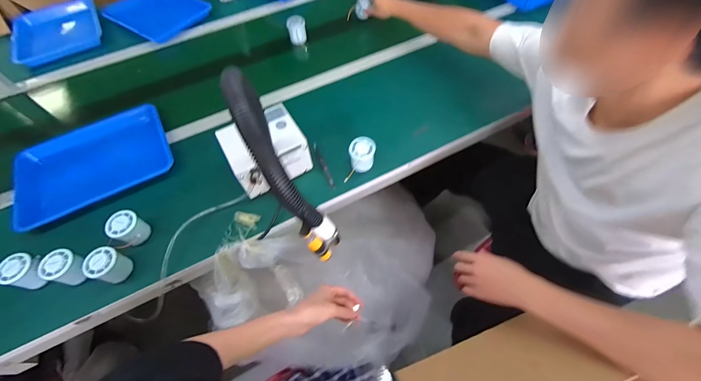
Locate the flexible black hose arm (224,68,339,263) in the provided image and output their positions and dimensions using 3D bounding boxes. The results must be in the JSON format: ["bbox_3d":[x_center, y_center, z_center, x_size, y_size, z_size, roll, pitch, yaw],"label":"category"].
[{"bbox_3d":[-0.085,-0.021,0.381,0.048,0.263,0.068,-34,25,-16],"label":"flexible black hose arm"}]

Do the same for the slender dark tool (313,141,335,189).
[{"bbox_3d":[-0.061,-0.056,0.704,0.014,0.016,0.119,-24,78,-11],"label":"slender dark tool"}]

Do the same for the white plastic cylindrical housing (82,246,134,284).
[{"bbox_3d":[-0.463,0.144,0.575,0.055,0.056,0.055,-1,60,2],"label":"white plastic cylindrical housing"}]

